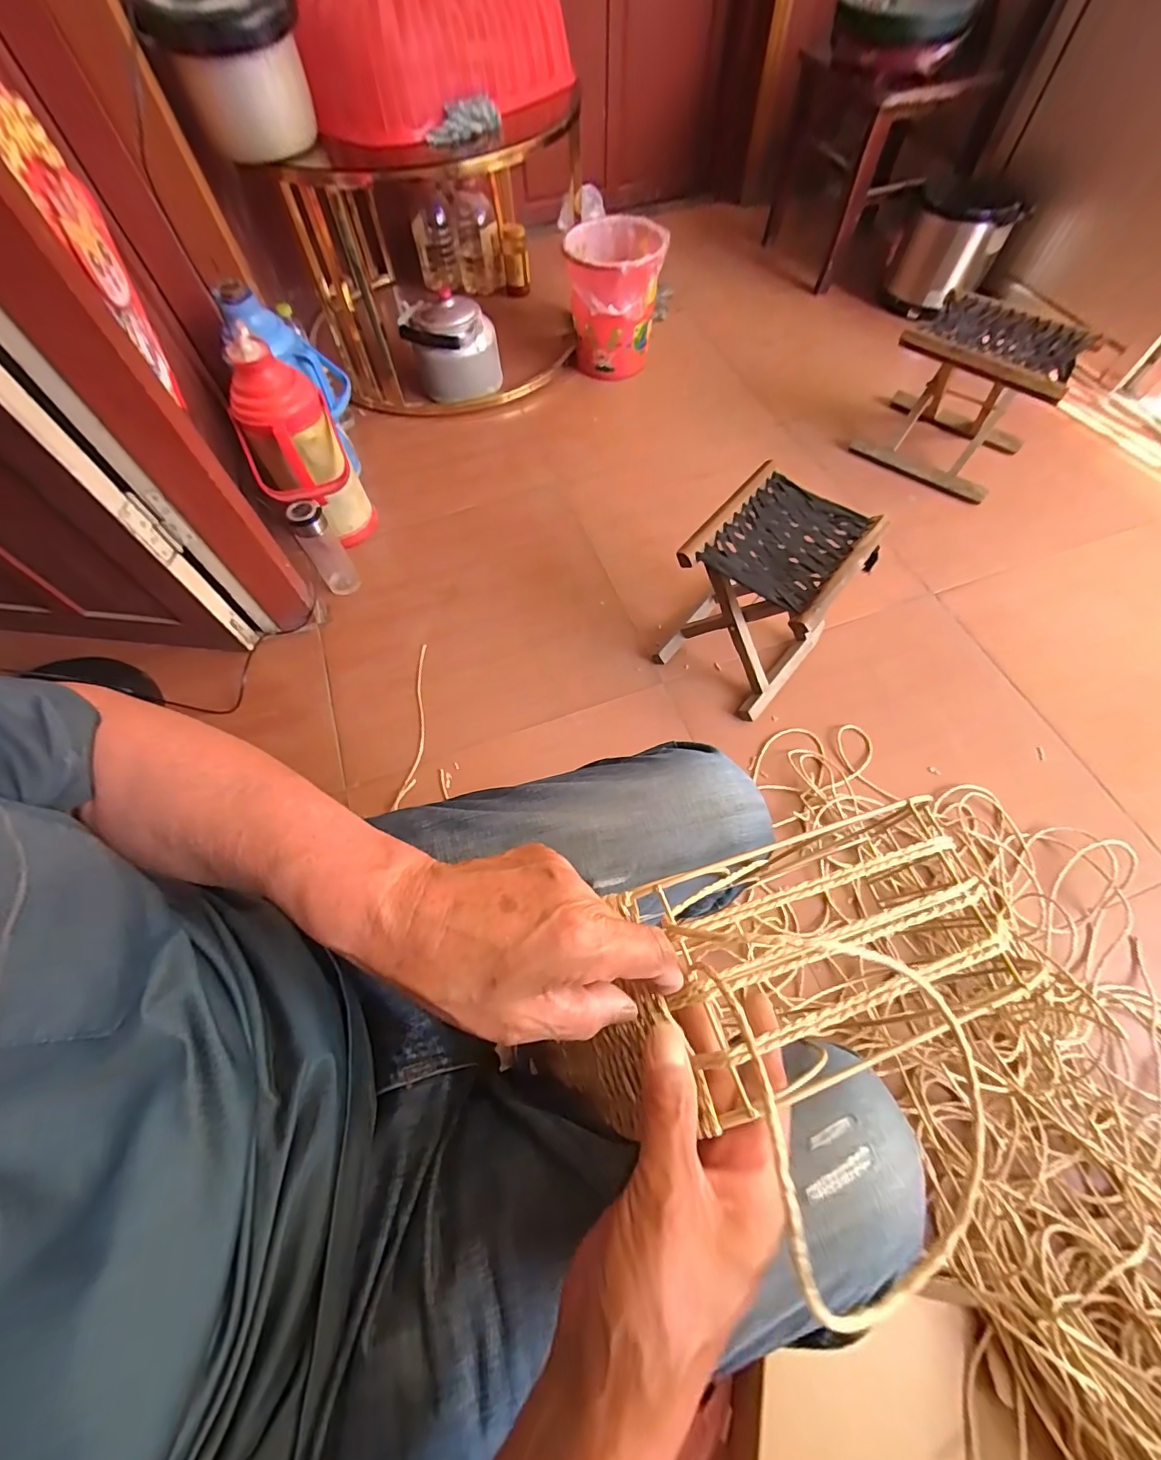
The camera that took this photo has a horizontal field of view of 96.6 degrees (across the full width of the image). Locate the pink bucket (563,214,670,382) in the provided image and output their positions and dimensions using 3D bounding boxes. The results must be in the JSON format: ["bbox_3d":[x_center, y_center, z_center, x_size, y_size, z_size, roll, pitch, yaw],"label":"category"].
[{"bbox_3d":[0.087,-1.107,1.350,0.237,0.264,0.268,1,63,2],"label":"pink bucket"}]

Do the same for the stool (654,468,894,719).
[{"bbox_3d":[0.308,-0.225,0.895,0.220,0.266,0.265,36,69,18],"label":"stool"}]

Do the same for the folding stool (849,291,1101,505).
[{"bbox_3d":[0.838,-0.721,1.130,0.305,0.249,0.249,36,69,18],"label":"folding stool"}]

